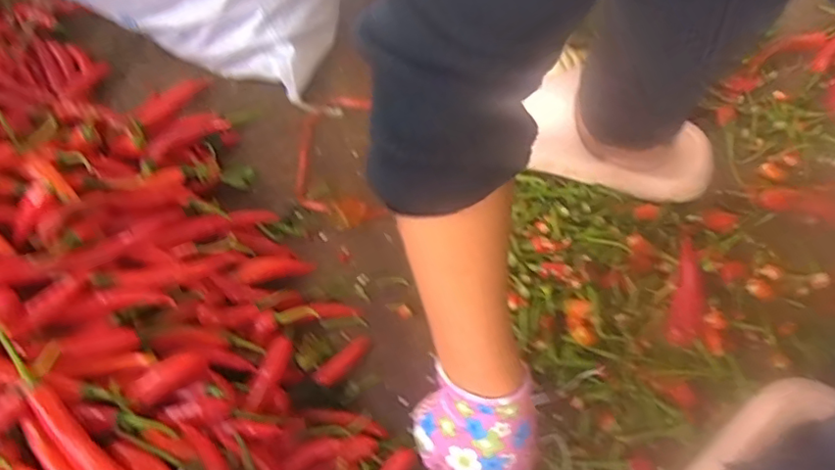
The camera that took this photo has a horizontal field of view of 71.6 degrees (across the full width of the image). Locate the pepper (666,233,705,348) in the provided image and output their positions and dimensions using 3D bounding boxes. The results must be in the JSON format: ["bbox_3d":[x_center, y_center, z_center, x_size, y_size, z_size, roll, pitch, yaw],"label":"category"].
[{"bbox_3d":[0.235,0.050,0.502,0.025,0.016,0.096,16,65,8],"label":"pepper"}]

